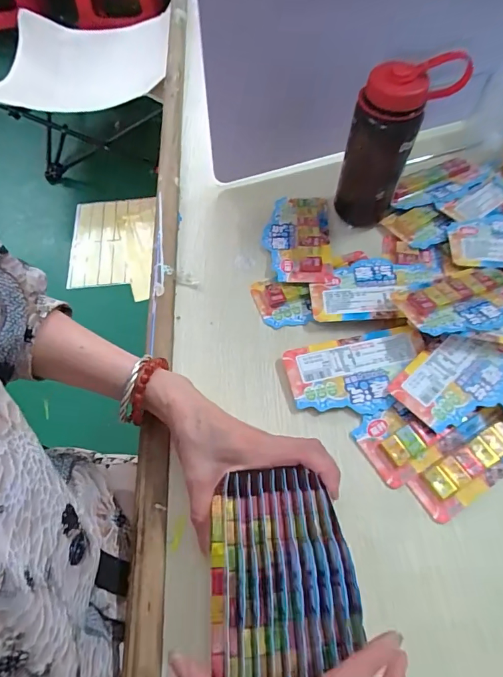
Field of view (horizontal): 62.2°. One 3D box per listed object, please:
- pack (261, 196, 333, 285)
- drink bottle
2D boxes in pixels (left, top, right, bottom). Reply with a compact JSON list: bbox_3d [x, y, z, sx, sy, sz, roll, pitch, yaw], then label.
[{"bbox_3d":[0.054,-0.119,0.494,0.075,0.011,0.132,1,61,2],"label":"pack"},{"bbox_3d":[0.149,-0.205,0.443,0.093,0.166,0.060,-35,66,-16],"label":"drink bottle"}]

